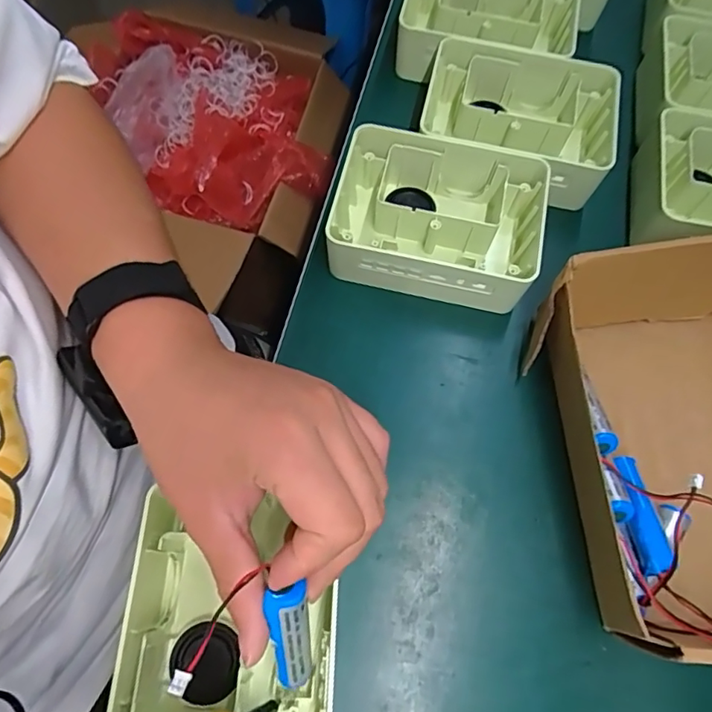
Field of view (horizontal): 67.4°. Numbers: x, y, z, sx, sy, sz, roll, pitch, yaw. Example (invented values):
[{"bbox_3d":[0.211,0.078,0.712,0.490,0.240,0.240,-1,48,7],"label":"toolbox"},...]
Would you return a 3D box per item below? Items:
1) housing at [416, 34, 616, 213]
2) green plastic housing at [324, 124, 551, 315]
[{"bbox_3d":[0.124,-0.180,0.420,0.145,0.058,0.110,15,68,5],"label":"housing"},{"bbox_3d":[0.058,-0.095,0.385,0.144,0.058,0.104,11,68,4],"label":"green plastic housing"}]

